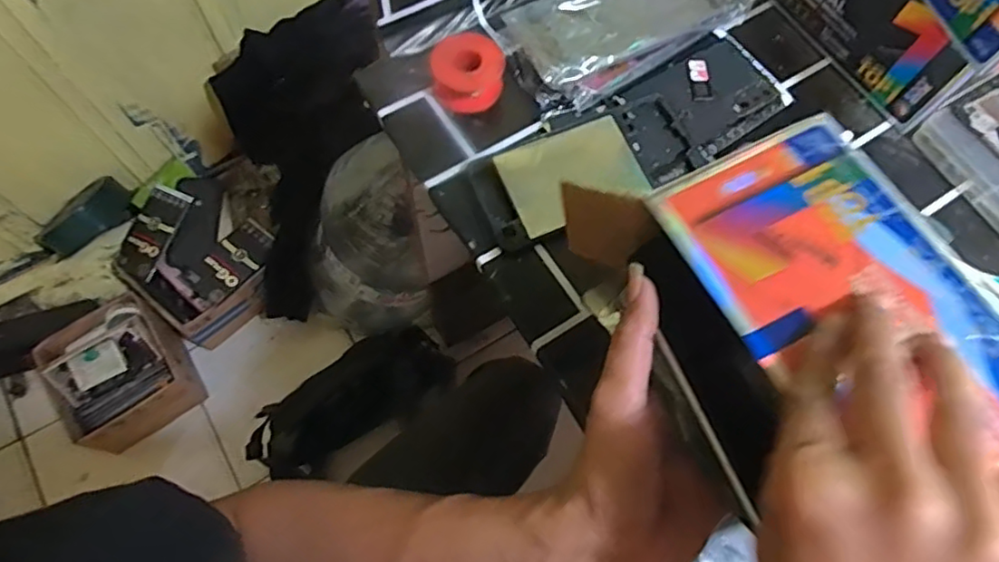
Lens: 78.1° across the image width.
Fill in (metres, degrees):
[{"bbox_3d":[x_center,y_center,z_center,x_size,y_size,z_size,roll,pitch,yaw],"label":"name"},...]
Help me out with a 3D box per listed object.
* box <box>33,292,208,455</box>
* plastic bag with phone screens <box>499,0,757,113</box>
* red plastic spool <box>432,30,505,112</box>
[{"bbox_3d":[-0.650,0.159,1.066,0.207,0.133,0.199,-39,75,-16],"label":"box"},{"bbox_3d":[0.100,-0.209,0.482,0.191,0.029,0.095,-34,73,-14],"label":"plastic bag with phone screens"},{"bbox_3d":[-0.023,-0.159,0.462,0.052,0.029,0.054,1,68,-2],"label":"red plastic spool"}]

